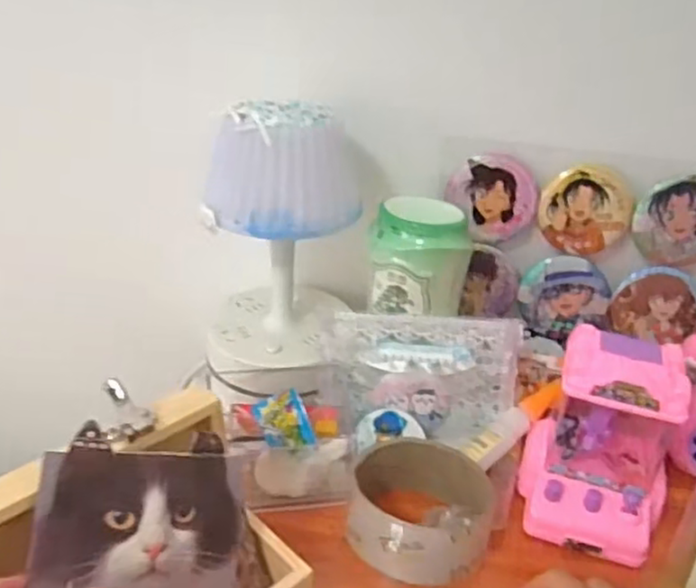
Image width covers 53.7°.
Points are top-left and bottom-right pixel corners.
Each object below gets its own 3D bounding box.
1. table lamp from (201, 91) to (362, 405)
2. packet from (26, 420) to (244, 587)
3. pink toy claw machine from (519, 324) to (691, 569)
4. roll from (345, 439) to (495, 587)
[{"bbox_3d":[-0.051,-0.031,0.533,0.113,0.219,0.107,1,30,-5],"label":"table lamp"},{"bbox_3d":[-0.107,0.134,0.359,0.110,0.117,0.008,13,-16,-35],"label":"packet"},{"bbox_3d":[0.179,0.098,0.467,0.100,0.124,0.092,16,32,20],"label":"pink toy claw machine"},{"bbox_3d":[0.047,0.145,0.455,0.092,0.047,0.084,3,29,-2],"label":"roll"}]

